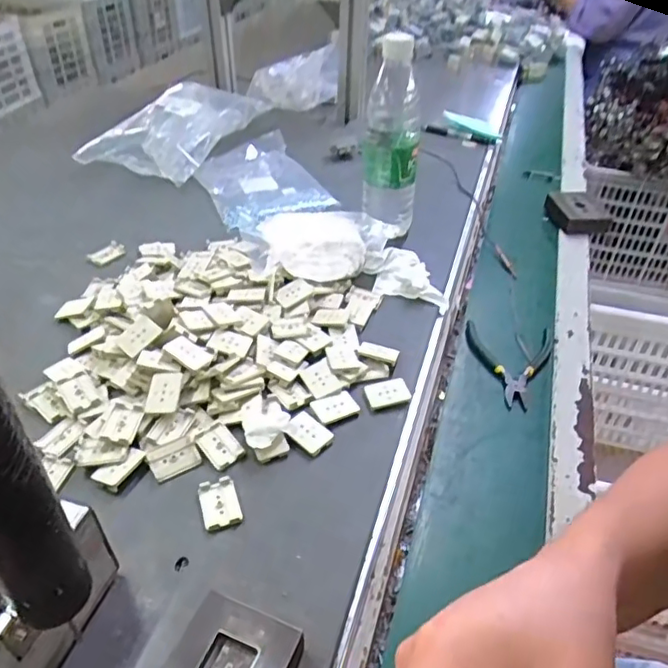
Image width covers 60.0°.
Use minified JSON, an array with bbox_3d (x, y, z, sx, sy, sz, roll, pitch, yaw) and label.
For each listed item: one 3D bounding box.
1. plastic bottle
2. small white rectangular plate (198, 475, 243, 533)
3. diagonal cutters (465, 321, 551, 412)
[{"bbox_3d":[0.067,-0.220,0.669,0.064,0.225,0.067,6,41,4],"label":"plastic bottle"},{"bbox_3d":[-0.087,0.128,0.438,0.028,0.004,0.042,-13,43,-17],"label":"small white rectangular plate"},{"bbox_3d":[0.185,0.028,0.609,0.089,0.009,0.126,9,42,7],"label":"diagonal cutters"}]

